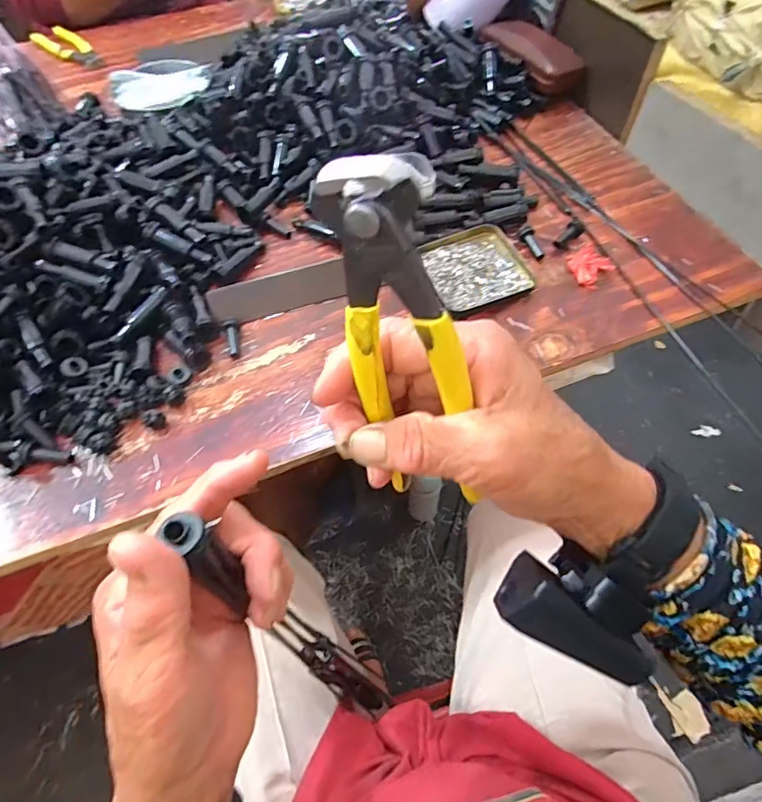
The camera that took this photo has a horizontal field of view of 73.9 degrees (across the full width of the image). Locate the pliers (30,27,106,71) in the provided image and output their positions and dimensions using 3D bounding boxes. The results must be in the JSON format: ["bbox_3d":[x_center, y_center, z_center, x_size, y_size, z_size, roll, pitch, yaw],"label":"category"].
[{"bbox_3d":[-0.483,-0.550,0.786,0.180,0.010,0.057,37,67,23],"label":"pliers"}]

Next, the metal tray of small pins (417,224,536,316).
[{"bbox_3d":[0.093,-0.136,0.506,0.095,0.008,0.097,-19,59,-9],"label":"metal tray of small pins"}]

